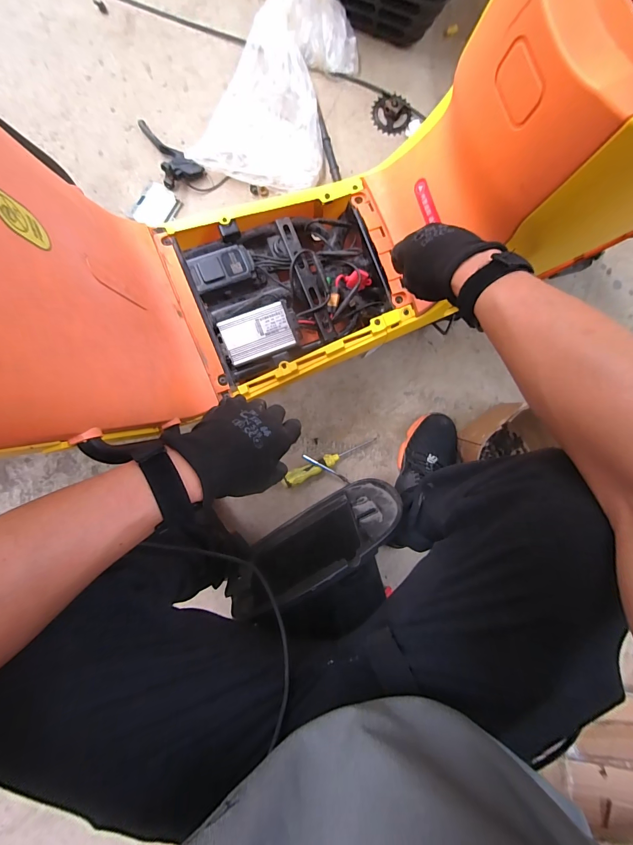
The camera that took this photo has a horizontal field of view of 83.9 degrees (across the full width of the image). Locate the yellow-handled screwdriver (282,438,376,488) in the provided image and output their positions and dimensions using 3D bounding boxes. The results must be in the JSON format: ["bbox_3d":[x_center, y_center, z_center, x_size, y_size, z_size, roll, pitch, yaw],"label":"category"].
[{"bbox_3d":[0.029,0.075,0.702,0.198,0.032,0.027,-25,90,-4],"label":"yellow-handled screwdriver"}]

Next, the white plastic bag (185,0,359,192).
[{"bbox_3d":[-0.069,-0.674,0.688,0.245,0.101,0.387,19,87,-3],"label":"white plastic bag"}]

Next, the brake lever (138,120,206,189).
[{"bbox_3d":[-0.296,-0.549,0.696,0.082,0.040,0.155,-30,91,-4],"label":"brake lever"}]

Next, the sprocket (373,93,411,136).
[{"bbox_3d":[0.157,-0.652,0.745,0.083,0.013,0.080,0,88,-4],"label":"sprocket"}]

